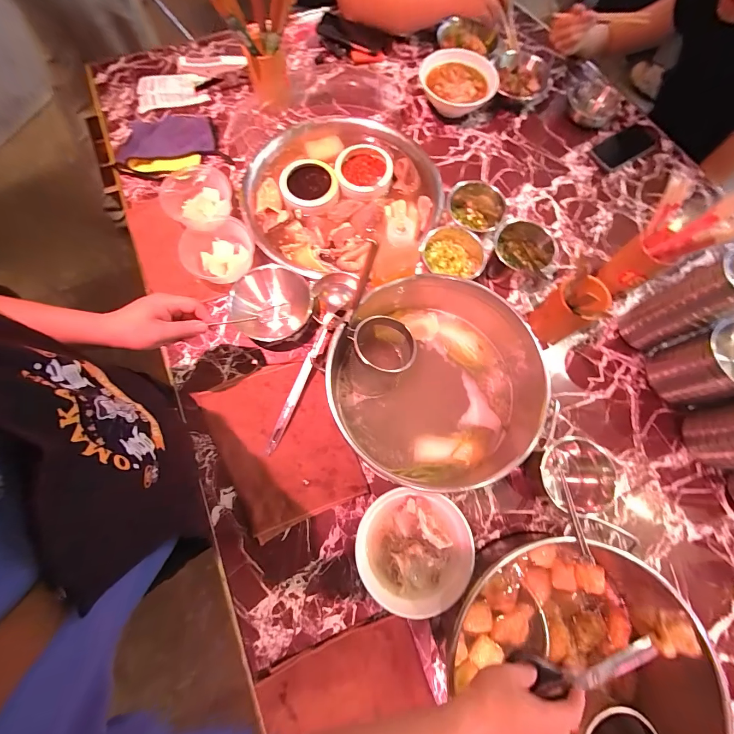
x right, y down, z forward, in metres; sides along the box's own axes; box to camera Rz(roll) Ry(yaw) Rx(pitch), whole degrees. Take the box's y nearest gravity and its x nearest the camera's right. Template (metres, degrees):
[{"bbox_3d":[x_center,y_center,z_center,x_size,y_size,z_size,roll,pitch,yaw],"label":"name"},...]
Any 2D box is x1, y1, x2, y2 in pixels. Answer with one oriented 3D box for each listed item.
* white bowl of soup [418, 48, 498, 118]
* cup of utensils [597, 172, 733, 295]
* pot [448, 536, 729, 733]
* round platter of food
[{"bbox_3d":[0.216,-0.681,0.833,0.176,0.075,0.167,0,73,-1],"label":"white bowl of soup"},{"bbox_3d":[0.530,-0.224,0.626,0.121,0.228,0.093,36,76,9],"label":"cup of utensils"},{"bbox_3d":[0.315,0.447,0.515,0.302,0.161,0.365,29,75,7],"label":"pot"},{"bbox_3d":[-0.050,-0.383,0.776,0.410,0.062,0.423,0,73,-1],"label":"round platter of food"}]

